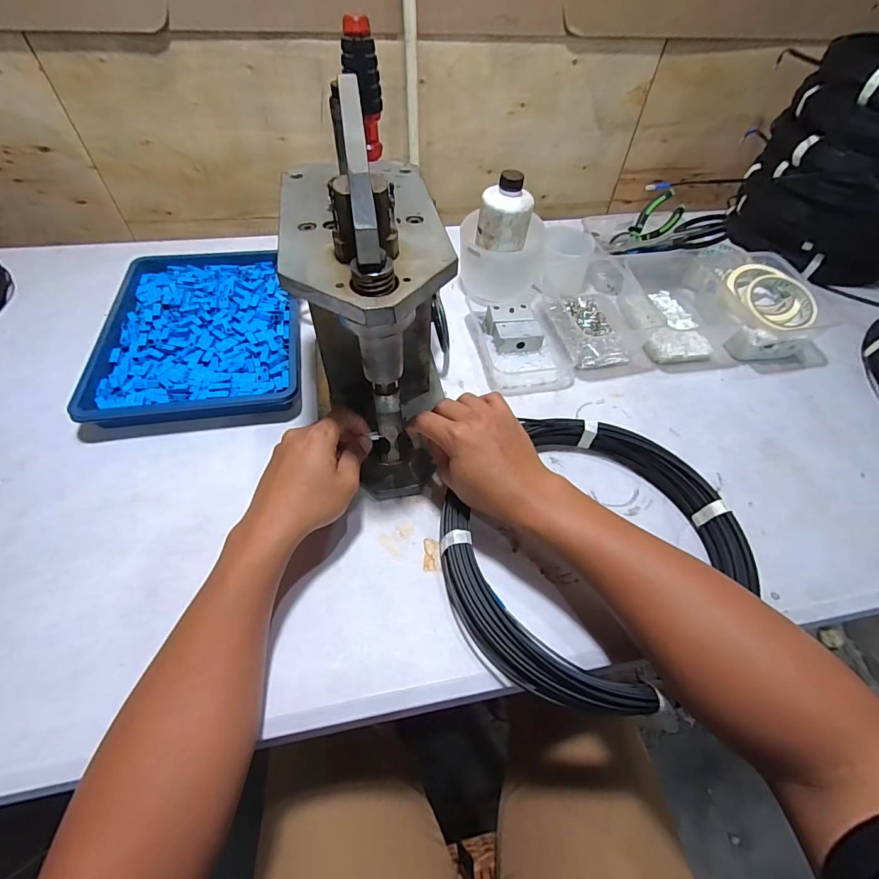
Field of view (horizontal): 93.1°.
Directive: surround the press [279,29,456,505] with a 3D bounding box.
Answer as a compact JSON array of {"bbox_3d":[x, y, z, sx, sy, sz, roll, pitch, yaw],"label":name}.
[{"bbox_3d":[-0.068,-0.144,0.403,0.126,0.294,0.285,-8,54,-9],"label":"press"}]

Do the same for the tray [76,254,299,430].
[{"bbox_3d":[-0.315,-0.158,0.569,0.241,0.032,0.327,-8,53,-9],"label":"tray"}]

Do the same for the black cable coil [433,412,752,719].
[{"bbox_3d":[0.138,0.095,0.397,0.282,0.042,0.238,-31,61,-23],"label":"black cable coil"}]

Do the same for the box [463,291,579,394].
[{"bbox_3d":[0.117,-0.146,0.592,0.124,0.038,0.178,-8,53,-9],"label":"box"}]

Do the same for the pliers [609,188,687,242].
[{"bbox_3d":[0.351,-0.358,0.690,0.110,0.023,0.054,-42,89,11],"label":"pliers"}]

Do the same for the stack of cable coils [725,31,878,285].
[{"bbox_3d":[0.664,-0.432,0.659,0.269,0.252,0.258,33,58,21],"label":"stack of cable coils"}]

